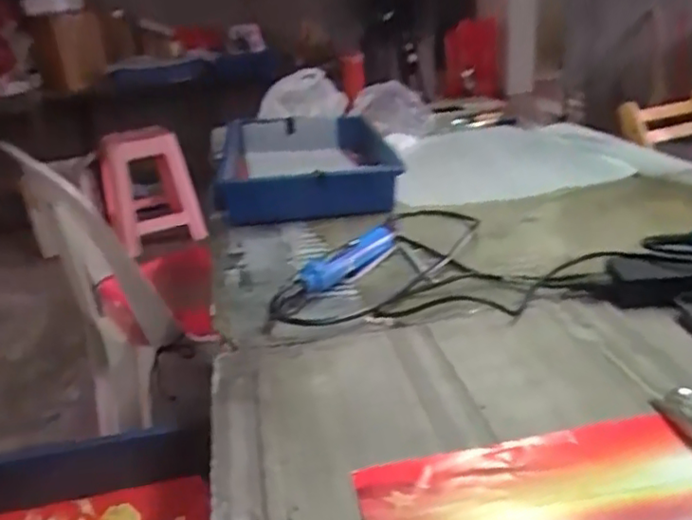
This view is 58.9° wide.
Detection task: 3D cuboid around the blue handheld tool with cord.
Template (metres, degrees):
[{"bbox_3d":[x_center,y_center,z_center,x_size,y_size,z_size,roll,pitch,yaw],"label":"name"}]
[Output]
[{"bbox_3d":[0.008,-0.003,0.767,0.026,0.043,0.190,12,28,32],"label":"blue handheld tool with cord"}]

